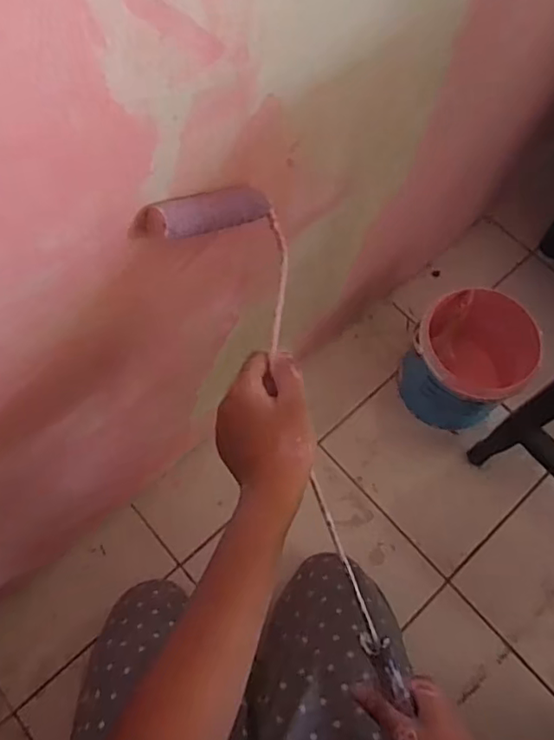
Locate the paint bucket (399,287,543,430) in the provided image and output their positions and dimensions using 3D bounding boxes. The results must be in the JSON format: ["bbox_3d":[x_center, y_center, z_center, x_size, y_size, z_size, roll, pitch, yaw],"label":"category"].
[{"bbox_3d":[0.310,-0.006,0.960,0.185,0.197,0.166,36,70,11],"label":"paint bucket"}]

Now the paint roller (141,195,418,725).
[{"bbox_3d":[0.006,0.075,0.493,0.117,0.079,0.452,-17,99,-10],"label":"paint roller"}]

